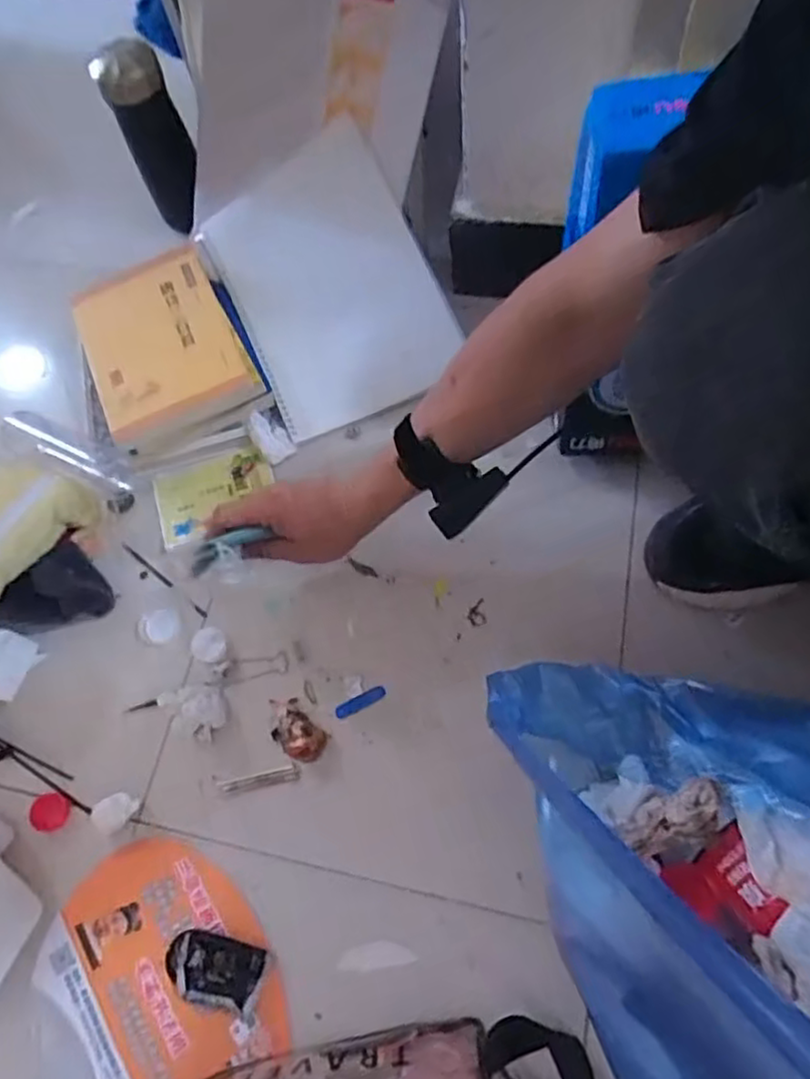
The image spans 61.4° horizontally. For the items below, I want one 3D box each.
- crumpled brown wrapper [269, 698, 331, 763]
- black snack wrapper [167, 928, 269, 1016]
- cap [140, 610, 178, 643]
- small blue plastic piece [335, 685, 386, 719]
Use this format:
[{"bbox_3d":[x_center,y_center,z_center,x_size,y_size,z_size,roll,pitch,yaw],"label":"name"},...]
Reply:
[{"bbox_3d":[-0.097,0.163,0.591,0.035,0.021,0.063,-42,69,-12],"label":"crumpled brown wrapper"},{"bbox_3d":[-0.147,0.332,0.526,0.078,0.009,0.047,12,69,12],"label":"black snack wrapper"},{"bbox_3d":[-0.229,0.082,0.640,0.032,0.012,0.031,-2,67,5],"label":"cap"},{"bbox_3d":[-0.040,0.144,0.606,0.048,0.004,0.012,-26,66,-5],"label":"small blue plastic piece"}]

